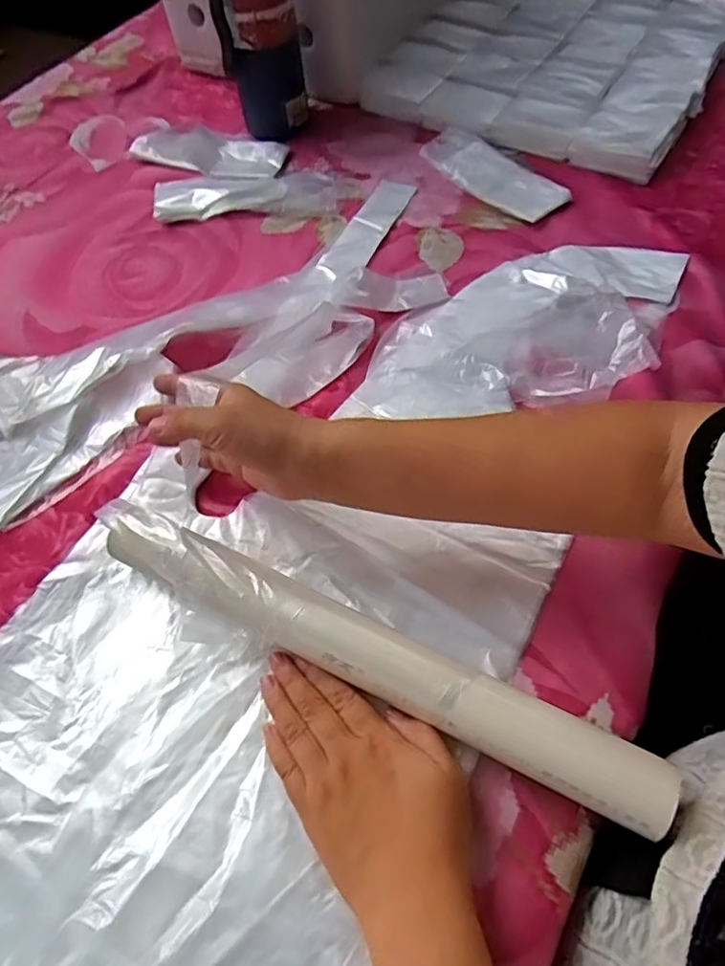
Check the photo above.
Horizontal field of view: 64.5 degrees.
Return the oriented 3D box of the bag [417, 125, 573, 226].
[{"bbox_3d":[0.131,-0.322,0.599,0.062,0.022,0.168,-38,64,-20],"label":"bag"}]

